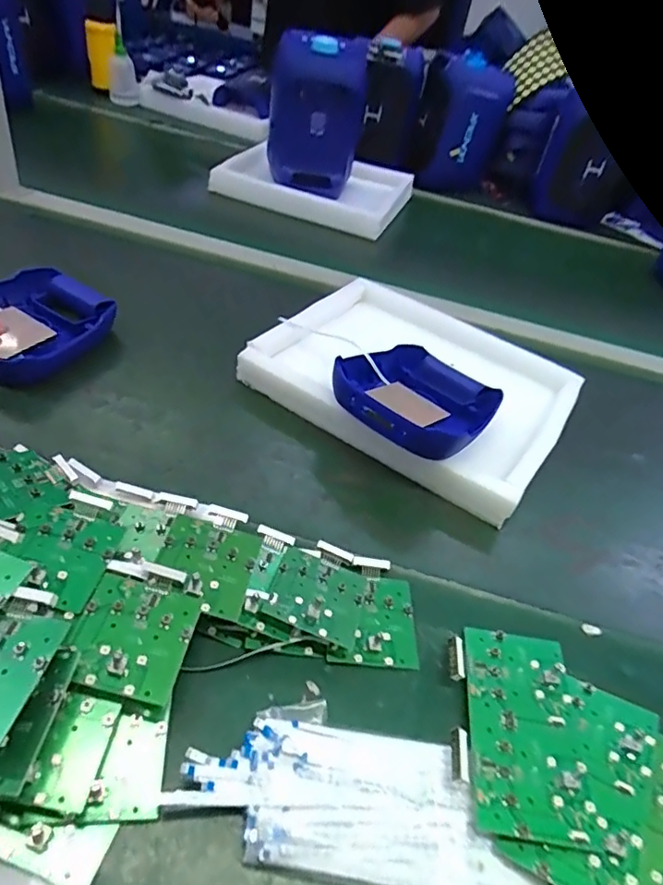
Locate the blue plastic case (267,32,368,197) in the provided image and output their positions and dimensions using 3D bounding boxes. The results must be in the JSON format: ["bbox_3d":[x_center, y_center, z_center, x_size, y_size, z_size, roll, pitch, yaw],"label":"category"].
[{"bbox_3d":[-0.028,-0.600,1.049,0.169,0.251,0.118,8,42,-5],"label":"blue plastic case"}]

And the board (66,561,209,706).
[{"bbox_3d":[-0.134,0.126,0.388,0.076,0.013,0.091,18,43,-4],"label":"board"}]

